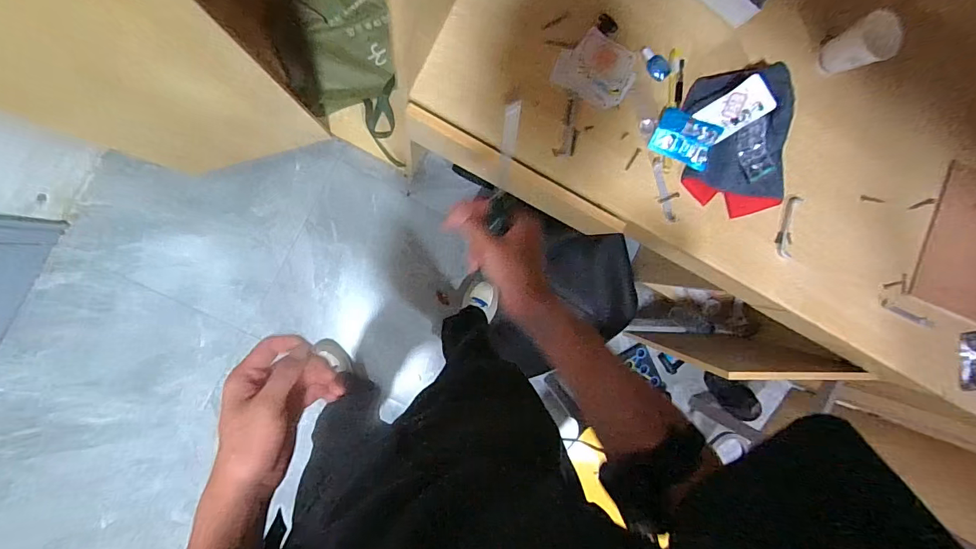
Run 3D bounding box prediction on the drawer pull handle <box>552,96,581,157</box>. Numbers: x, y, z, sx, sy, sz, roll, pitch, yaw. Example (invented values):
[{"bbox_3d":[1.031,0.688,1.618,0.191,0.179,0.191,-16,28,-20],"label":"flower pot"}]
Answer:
[{"bbox_3d":[0.126,-0.222,0.660,0.033,0.010,0.087,16,90,-10],"label":"drawer pull handle"}]

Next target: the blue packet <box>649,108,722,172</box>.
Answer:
[{"bbox_3d":[0.306,-0.212,0.672,0.091,0.017,0.069,25,105,0],"label":"blue packet"}]

